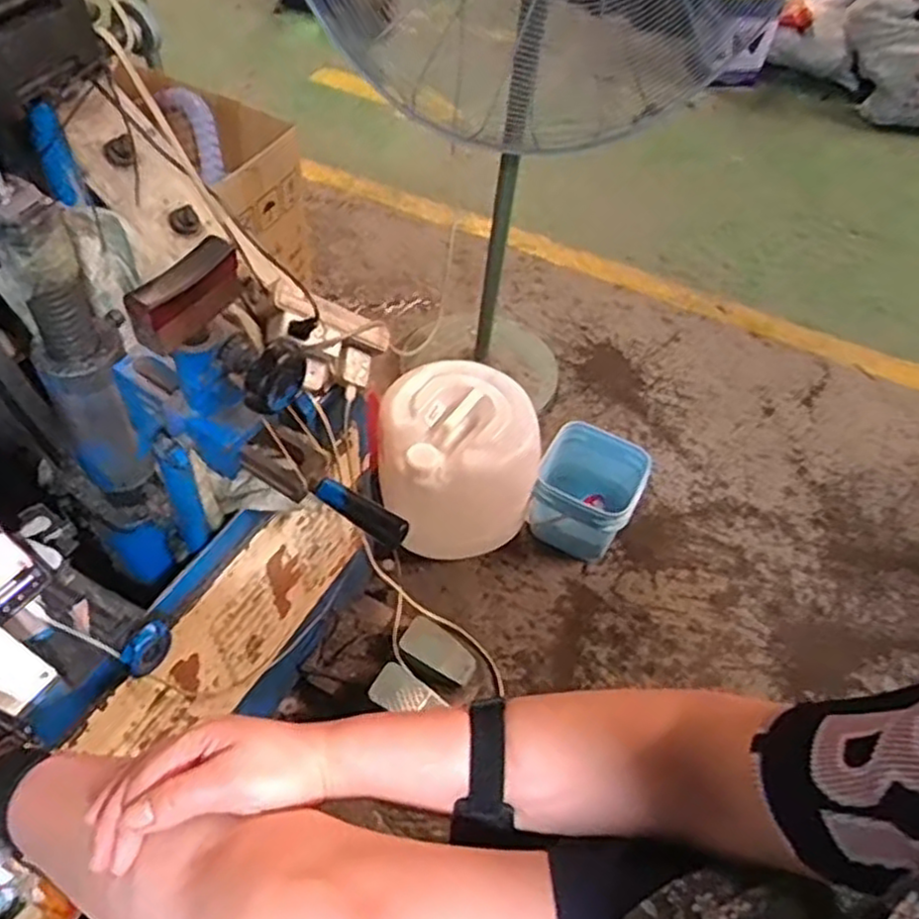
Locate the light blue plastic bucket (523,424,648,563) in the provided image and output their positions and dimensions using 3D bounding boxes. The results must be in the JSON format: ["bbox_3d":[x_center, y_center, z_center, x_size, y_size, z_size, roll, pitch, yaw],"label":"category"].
[{"bbox_3d":[0.269,0.073,1.551,0.216,0.198,0.229,21,54,13],"label":"light blue plastic bucket"}]

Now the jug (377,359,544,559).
[{"bbox_3d":[-0.004,0.009,1.456,0.296,0.319,0.257,-2,52,-5],"label":"jug"}]

